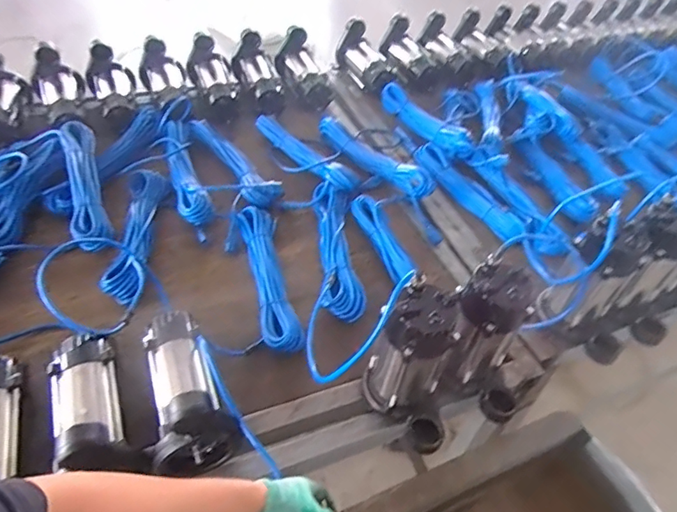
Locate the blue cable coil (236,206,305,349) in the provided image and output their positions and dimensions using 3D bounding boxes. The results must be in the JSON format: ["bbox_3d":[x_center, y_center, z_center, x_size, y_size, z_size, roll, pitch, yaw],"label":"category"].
[{"bbox_3d":[-0.139,0.031,0.948,0.075,0.043,0.355,-9,48,-15],"label":"blue cable coil"}]

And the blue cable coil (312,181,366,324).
[{"bbox_3d":[-0.006,-0.020,1.003,0.083,0.049,0.354,-1,46,-7],"label":"blue cable coil"}]

